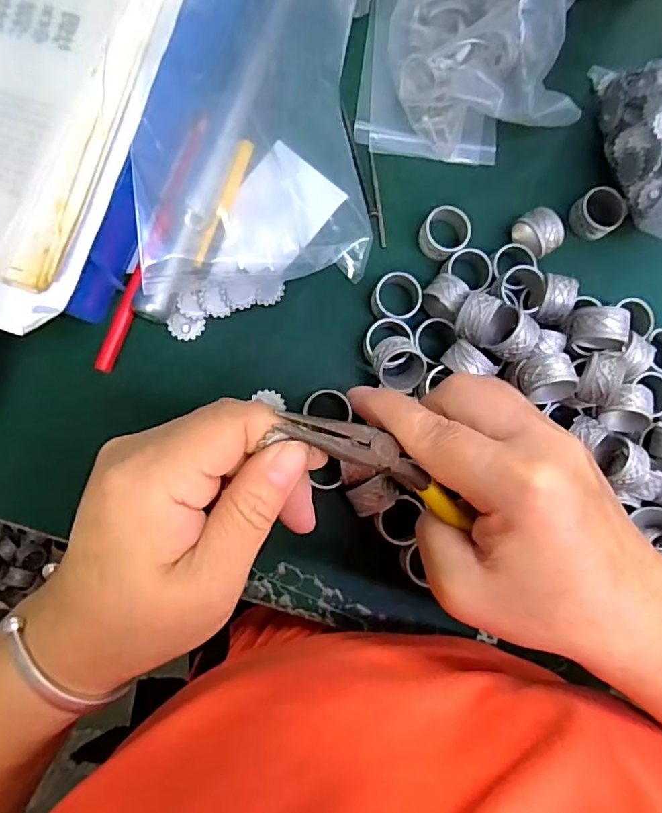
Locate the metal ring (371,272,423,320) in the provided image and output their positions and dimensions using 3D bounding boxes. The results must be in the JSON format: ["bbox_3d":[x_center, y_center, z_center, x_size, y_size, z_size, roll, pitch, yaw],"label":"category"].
[{"bbox_3d":[0.038,-0.064,0.313,0.029,0.020,0.029,0,86,-5],"label":"metal ring"}]

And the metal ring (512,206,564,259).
[{"bbox_3d":[0.125,-0.104,0.318,0.017,0.021,0.027,-31,89,-6],"label":"metal ring"}]

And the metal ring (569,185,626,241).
[{"bbox_3d":[0.167,-0.121,0.330,0.029,0.014,0.027,0,86,-5],"label":"metal ring"}]

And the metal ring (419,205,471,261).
[{"bbox_3d":[0.068,-0.104,0.319,0.027,0.016,0.028,0,86,-5],"label":"metal ring"}]

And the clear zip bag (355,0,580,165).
[{"bbox_3d":[0.089,-0.213,0.297,0.129,0.082,0.120,9,85,-4],"label":"clear zip bag"}]

